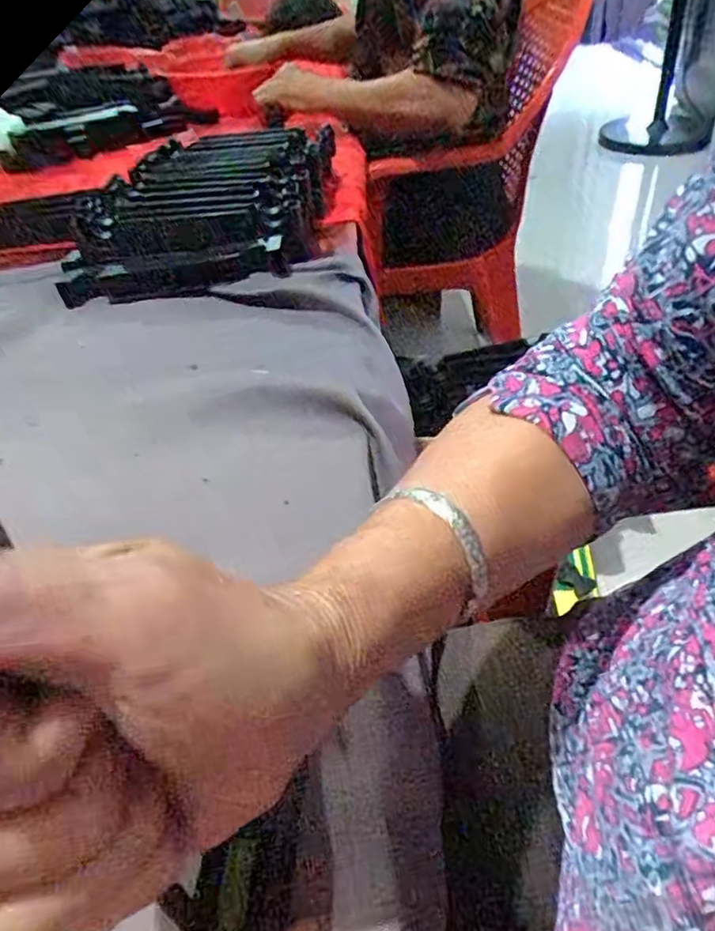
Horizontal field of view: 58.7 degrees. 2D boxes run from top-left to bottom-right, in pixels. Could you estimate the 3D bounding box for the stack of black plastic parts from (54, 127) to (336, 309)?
[{"bbox_3d":[-0.139,-0.258,0.617,0.207,0.057,0.287,-1,41,6],"label":"stack of black plastic parts"}]

